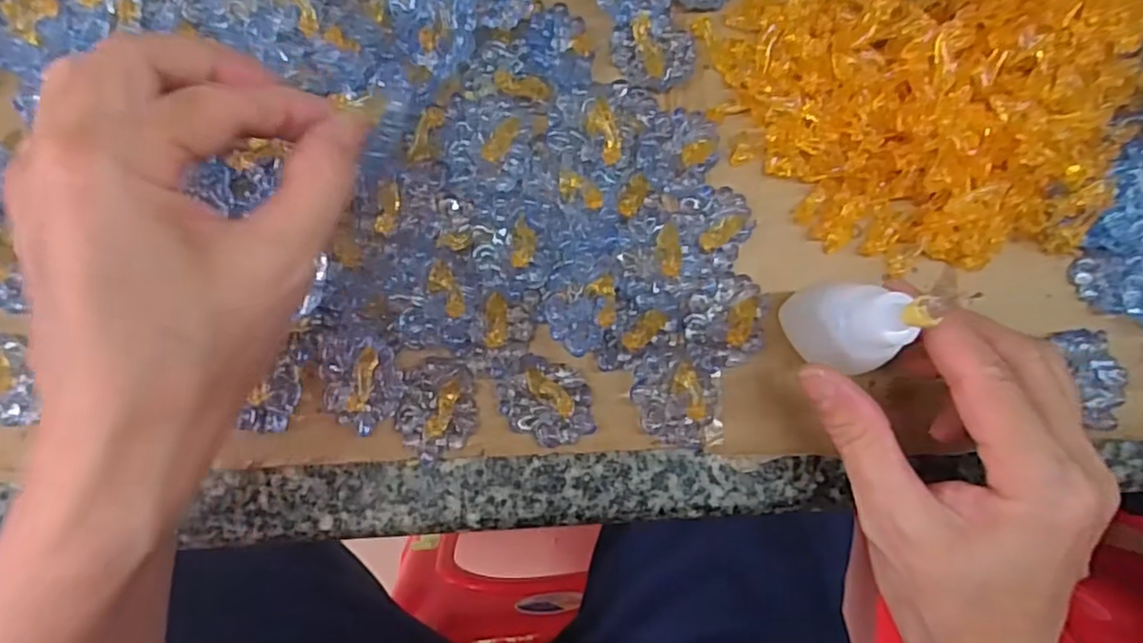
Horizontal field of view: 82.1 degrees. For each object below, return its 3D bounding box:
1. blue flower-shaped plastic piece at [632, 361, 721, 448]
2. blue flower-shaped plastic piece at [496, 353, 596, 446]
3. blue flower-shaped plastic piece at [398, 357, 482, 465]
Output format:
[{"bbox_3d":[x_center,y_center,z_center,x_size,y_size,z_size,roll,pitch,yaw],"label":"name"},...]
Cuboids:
[{"bbox_3d":[0.040,0.030,0.246,0.034,0.009,0.030,14,85,0],"label":"blue flower-shaped plastic piece"},{"bbox_3d":[-0.008,0.031,0.249,0.037,0.008,0.030,28,85,2],"label":"blue flower-shaped plastic piece"},{"bbox_3d":[-0.051,0.034,0.246,0.029,0.015,0.038,12,85,0],"label":"blue flower-shaped plastic piece"}]

